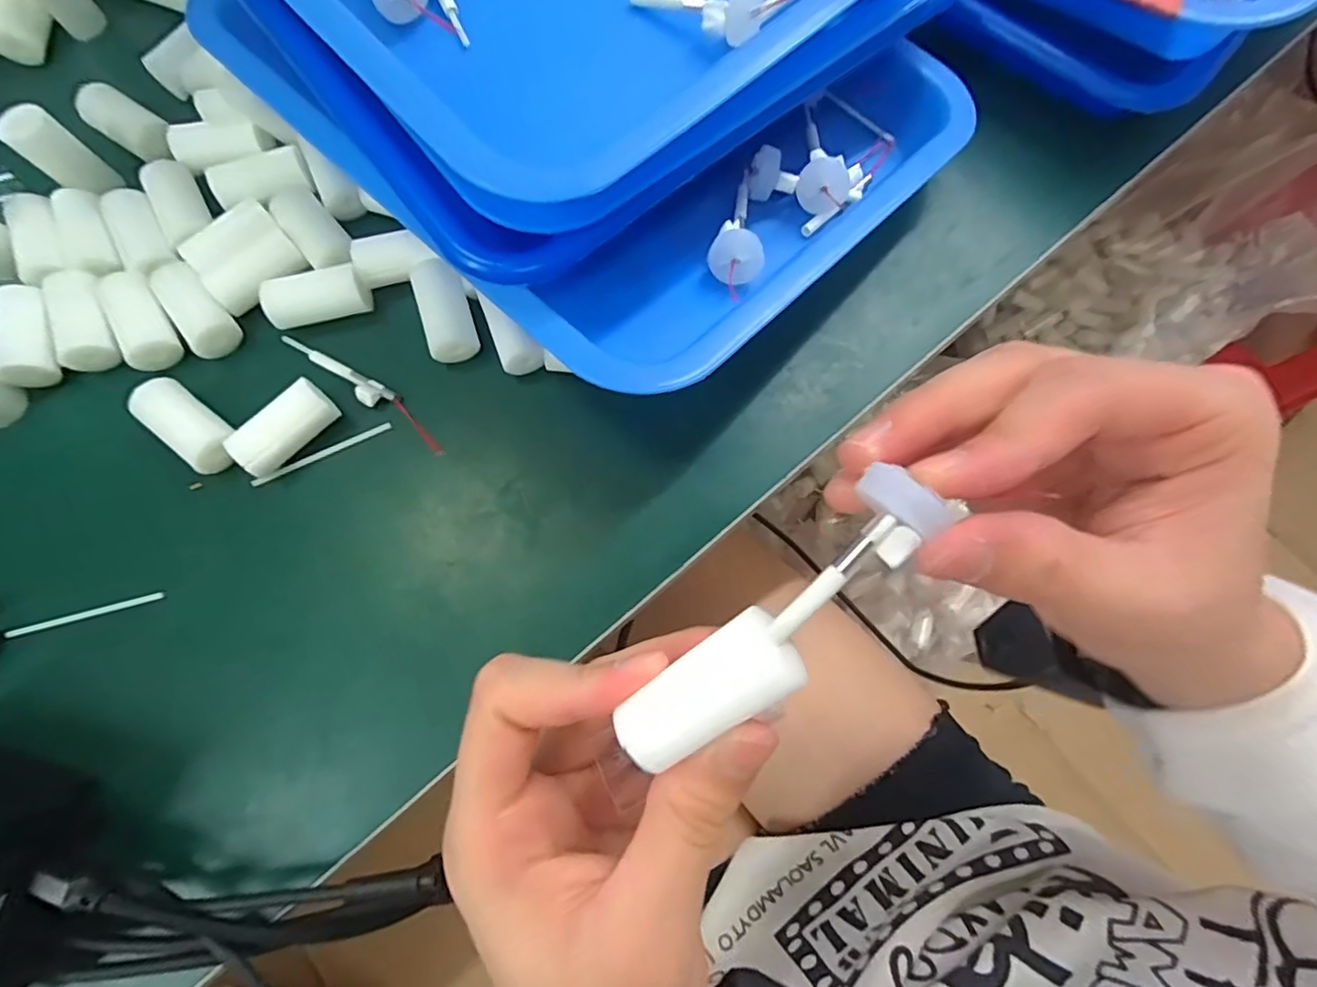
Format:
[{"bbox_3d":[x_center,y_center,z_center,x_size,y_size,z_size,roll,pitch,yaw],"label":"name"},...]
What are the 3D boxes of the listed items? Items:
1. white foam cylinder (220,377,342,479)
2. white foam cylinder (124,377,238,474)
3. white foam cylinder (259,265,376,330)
[{"bbox_3d":[-0.151,-0.026,0.248,0.018,0.020,0.040,40,80,11],"label":"white foam cylinder"},{"bbox_3d":[-0.192,-0.027,0.248,0.041,0.019,0.020,39,80,11],"label":"white foam cylinder"},{"bbox_3d":[-0.146,-0.083,0.259,0.041,0.014,0.018,-16,75,-3],"label":"white foam cylinder"}]

